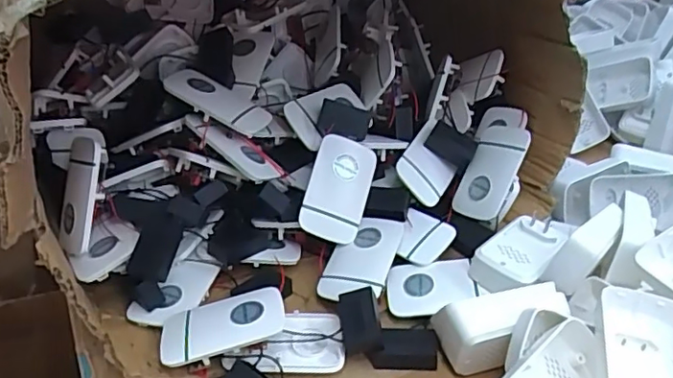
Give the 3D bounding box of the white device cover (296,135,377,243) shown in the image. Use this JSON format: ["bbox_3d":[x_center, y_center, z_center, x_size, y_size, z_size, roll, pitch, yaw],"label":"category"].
[{"bbox_3d":[0.002,-0.001,0.535,0.056,0.007,0.097,19,75,-10],"label":"white device cover"}]

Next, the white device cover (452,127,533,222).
[{"bbox_3d":[0.150,-0.018,0.569,0.013,0.097,0.062,30,-7,-38],"label":"white device cover"}]

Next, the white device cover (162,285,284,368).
[{"bbox_3d":[-0.089,0.106,0.447,0.096,0.011,0.055,-15,30,-3],"label":"white device cover"}]

